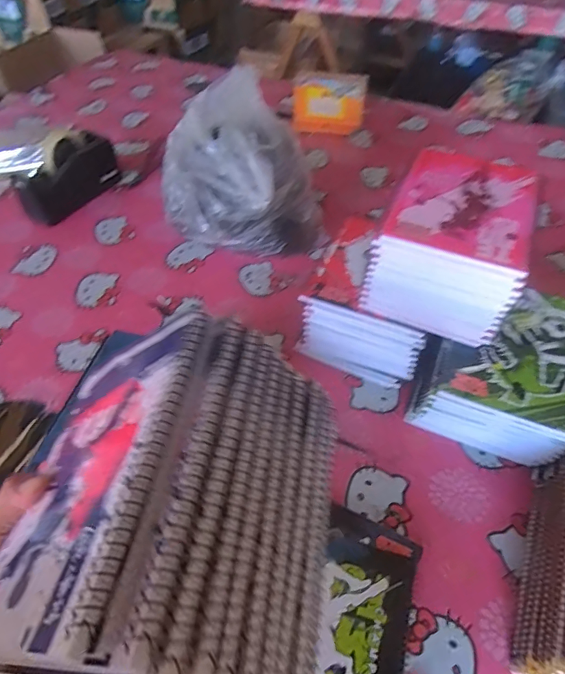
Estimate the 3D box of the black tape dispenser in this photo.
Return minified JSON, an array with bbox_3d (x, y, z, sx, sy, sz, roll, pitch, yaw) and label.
[{"bbox_3d":[-0.424,-0.319,0.886,0.081,0.107,0.199,27,56,23],"label":"black tape dispenser"}]

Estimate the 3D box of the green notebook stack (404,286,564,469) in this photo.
[{"bbox_3d":[0.271,0.045,0.567,0.169,0.120,0.190,19,53,17],"label":"green notebook stack"}]

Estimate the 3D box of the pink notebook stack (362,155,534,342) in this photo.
[{"bbox_3d":[0.211,-0.119,0.553,0.155,0.115,0.204,19,53,17],"label":"pink notebook stack"}]

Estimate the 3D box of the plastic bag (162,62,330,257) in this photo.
[{"bbox_3d":[-0.075,-0.296,0.802,0.254,0.204,0.289,-13,51,-9],"label":"plastic bag"}]

